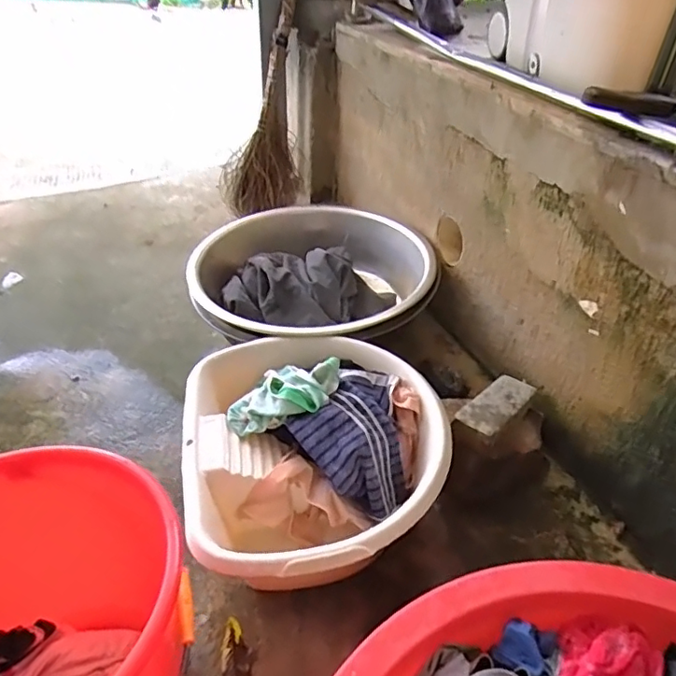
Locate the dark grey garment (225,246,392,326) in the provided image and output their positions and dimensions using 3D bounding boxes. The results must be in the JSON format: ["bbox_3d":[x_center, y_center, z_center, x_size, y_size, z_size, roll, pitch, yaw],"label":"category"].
[{"bbox_3d":[-0.057,-0.102,1.209,0.350,0.111,0.298,10,39,10],"label":"dark grey garment"}]

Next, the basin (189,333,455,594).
[{"bbox_3d":[-0.037,0.195,0.878,0.379,0.190,0.417,-6,39,-10],"label":"basin"}]

